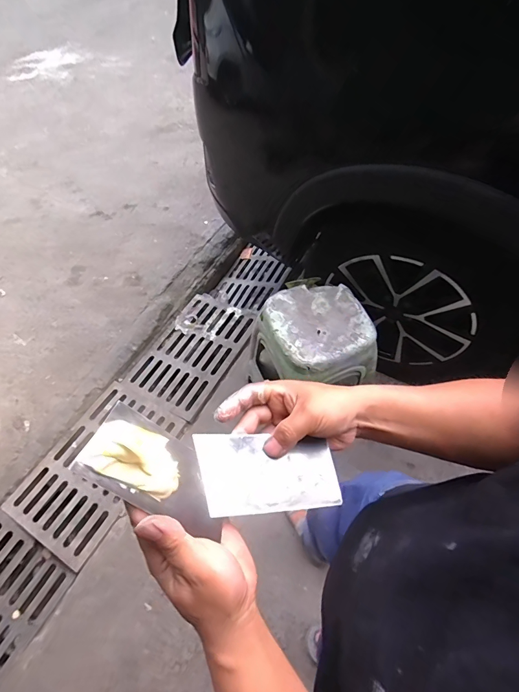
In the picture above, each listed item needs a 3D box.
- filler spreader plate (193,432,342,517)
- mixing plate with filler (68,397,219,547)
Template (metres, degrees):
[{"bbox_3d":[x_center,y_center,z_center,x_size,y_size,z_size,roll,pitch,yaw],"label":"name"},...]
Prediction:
[{"bbox_3d":[0.009,0.119,0.345,0.132,0.007,0.074,2,54,-16],"label":"filler spreader plate"},{"bbox_3d":[-0.076,0.097,0.289,0.013,0.126,0.070,-34,29,21],"label":"mixing plate with filler"}]

